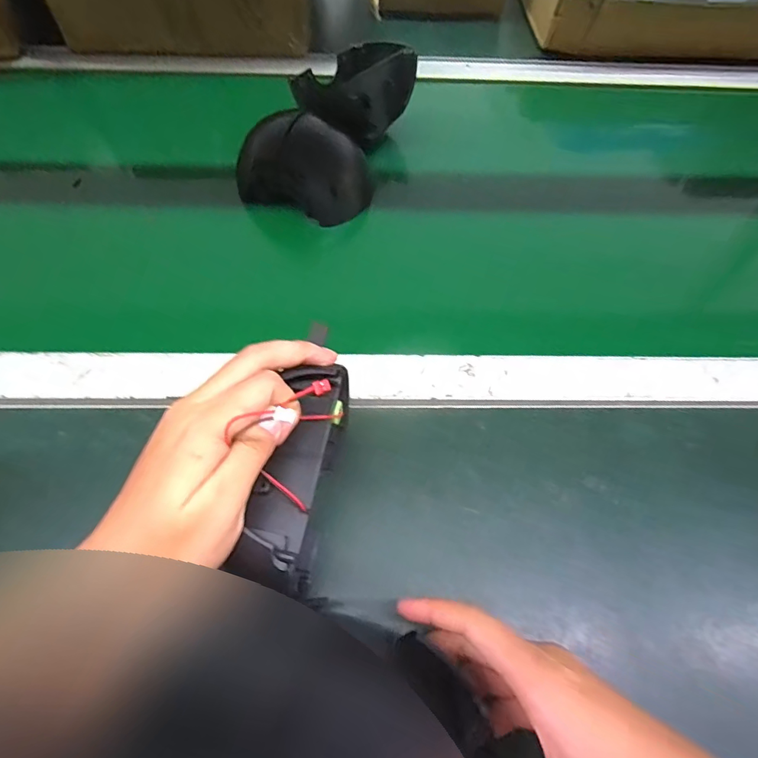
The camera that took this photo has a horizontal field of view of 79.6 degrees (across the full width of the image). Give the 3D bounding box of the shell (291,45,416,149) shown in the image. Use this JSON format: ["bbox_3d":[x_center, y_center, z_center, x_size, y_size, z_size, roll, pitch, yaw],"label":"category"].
[{"bbox_3d":[-0.022,-0.297,0.483,0.127,0.072,0.080,-40,68,-21],"label":"shell"}]

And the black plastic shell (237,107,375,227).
[{"bbox_3d":[-0.068,-0.205,0.432,0.114,0.069,0.076,21,62,11],"label":"black plastic shell"}]

